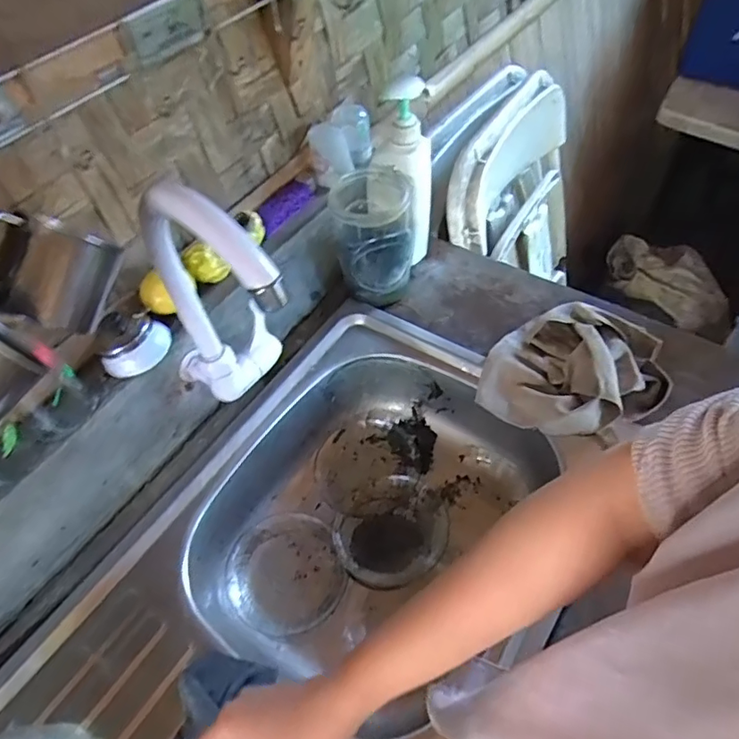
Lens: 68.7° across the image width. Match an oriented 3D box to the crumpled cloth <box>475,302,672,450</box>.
[{"bbox_3d":[0.233,-0.006,0.619,0.189,0.048,0.163,11,55,14],"label":"crumpled cloth"}]

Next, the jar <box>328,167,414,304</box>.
[{"bbox_3d":[0.008,-0.177,0.714,0.093,0.147,0.121,-2,53,4],"label":"jar"}]

